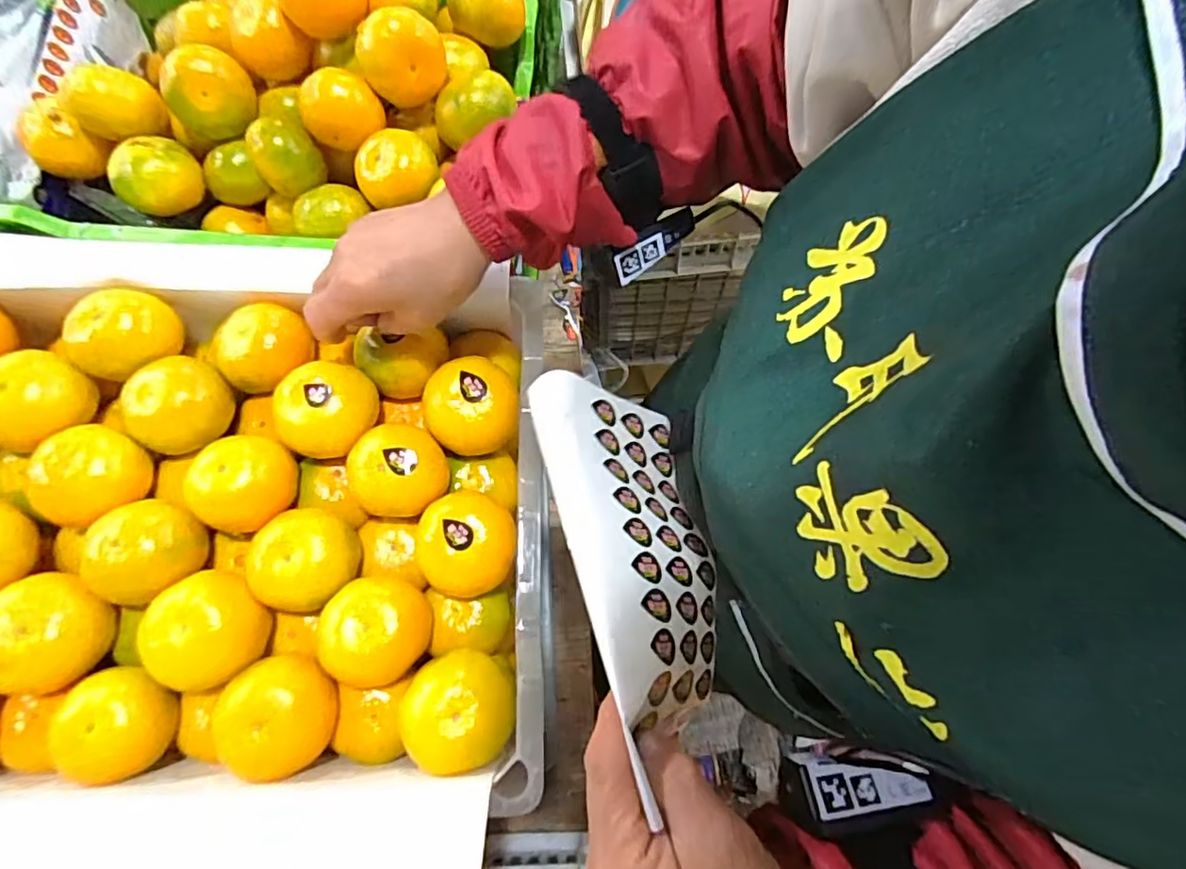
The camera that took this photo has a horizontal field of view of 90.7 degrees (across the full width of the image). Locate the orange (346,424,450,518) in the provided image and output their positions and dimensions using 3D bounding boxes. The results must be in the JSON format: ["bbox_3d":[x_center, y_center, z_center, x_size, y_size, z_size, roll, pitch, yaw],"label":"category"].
[{"bbox_3d":[-0.134,0.025,0.404,0.064,0.047,0.059,0,71,0],"label":"orange"}]

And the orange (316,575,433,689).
[{"bbox_3d":[-0.138,0.126,0.375,0.060,0.050,0.064,0,71,0],"label":"orange"}]

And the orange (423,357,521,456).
[{"bbox_3d":[-0.085,-0.018,0.420,0.064,0.055,0.060,0,71,0],"label":"orange"}]

